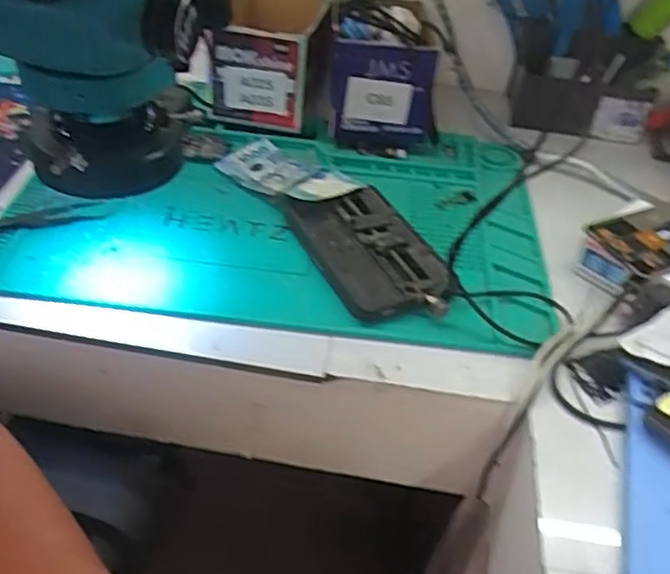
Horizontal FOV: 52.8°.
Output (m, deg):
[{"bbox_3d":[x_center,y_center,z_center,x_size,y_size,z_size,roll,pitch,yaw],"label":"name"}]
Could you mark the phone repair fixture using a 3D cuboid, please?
[{"bbox_3d":[0.027,-0.029,0.537,0.084,0.024,0.152,-15,46,-19],"label":"phone repair fixture"}]

